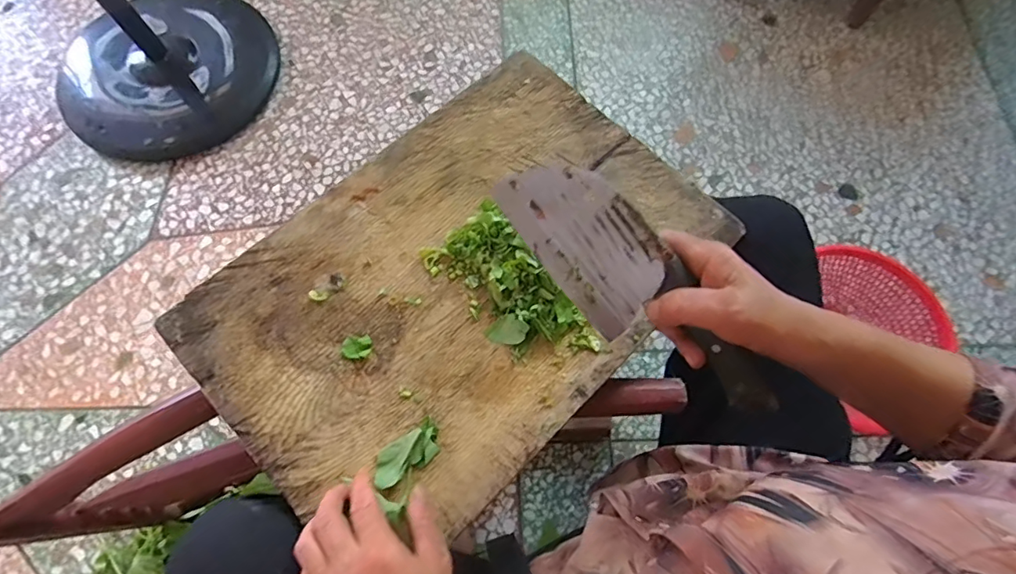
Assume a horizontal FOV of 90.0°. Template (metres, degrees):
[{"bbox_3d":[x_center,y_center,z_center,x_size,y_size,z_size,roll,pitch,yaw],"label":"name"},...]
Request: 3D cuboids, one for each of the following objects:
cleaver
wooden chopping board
[{"bbox_3d":[0.096,-0.001,0.384,0.247,0.090,0.022,45,41,-2],"label":"cleaver"},{"bbox_3d":[-0.042,-0.012,0.486,0.467,0.030,0.319,-42,77,-14],"label":"wooden chopping board"}]

